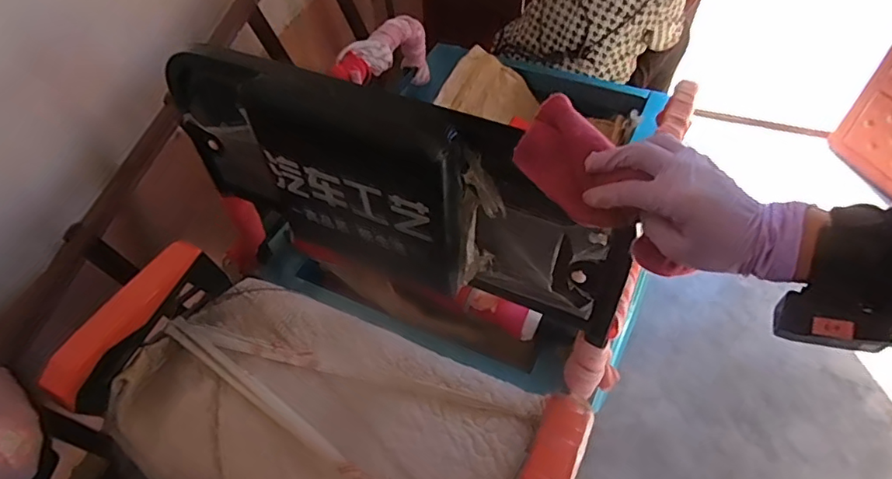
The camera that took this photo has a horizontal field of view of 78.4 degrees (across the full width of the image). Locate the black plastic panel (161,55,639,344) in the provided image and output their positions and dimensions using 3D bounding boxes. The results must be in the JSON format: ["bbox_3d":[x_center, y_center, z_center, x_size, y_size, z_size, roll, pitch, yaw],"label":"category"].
[{"bbox_3d":[-0.089,-0.059,0.627,0.594,0.247,0.073,21,53,17],"label":"black plastic panel"}]

